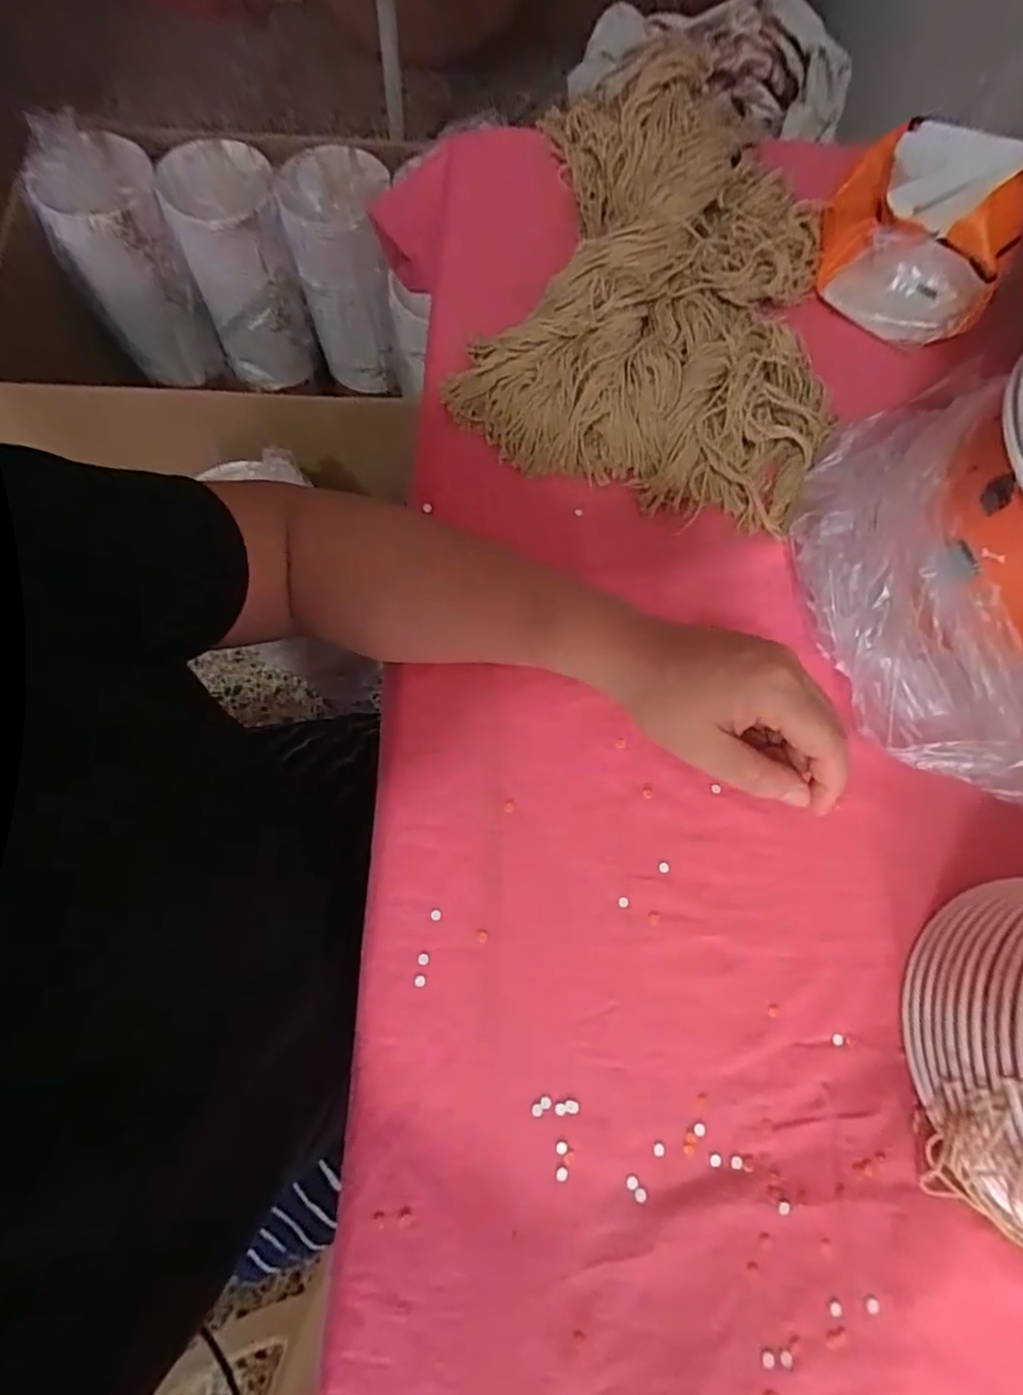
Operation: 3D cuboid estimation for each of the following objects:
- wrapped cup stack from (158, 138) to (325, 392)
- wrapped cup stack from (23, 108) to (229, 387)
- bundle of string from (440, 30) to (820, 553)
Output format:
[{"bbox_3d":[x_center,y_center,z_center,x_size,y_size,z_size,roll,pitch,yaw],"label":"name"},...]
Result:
[{"bbox_3d":[-0.424,-0.673,0.996,0.160,0.288,0.169,-21,75,-10],"label":"wrapped cup stack"},{"bbox_3d":[-0.568,-0.650,0.944,0.168,0.332,0.135,-41,79,-15],"label":"wrapped cup stack"},{"bbox_3d":[0.109,-0.285,0.421,0.245,0.055,0.323,18,73,3],"label":"bundle of string"}]

